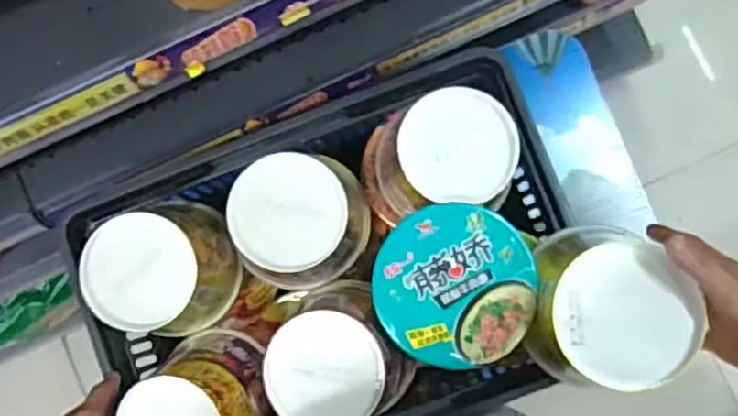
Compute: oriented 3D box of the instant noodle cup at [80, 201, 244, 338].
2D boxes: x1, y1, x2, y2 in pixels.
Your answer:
[{"bbox_3d":[-0.186,0.053,0.647,0.112,0.110,0.116,0,86,5],"label":"instant noodle cup"}]

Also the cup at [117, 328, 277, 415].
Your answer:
[{"bbox_3d":[-0.156,0.185,0.636,0.123,0.100,0.123,0,86,5],"label":"cup"}]

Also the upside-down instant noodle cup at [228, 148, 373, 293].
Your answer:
[{"bbox_3d":[-0.058,0.011,0.643,0.109,0.117,0.108,0,86,5],"label":"upside-down instant noodle cup"}]

